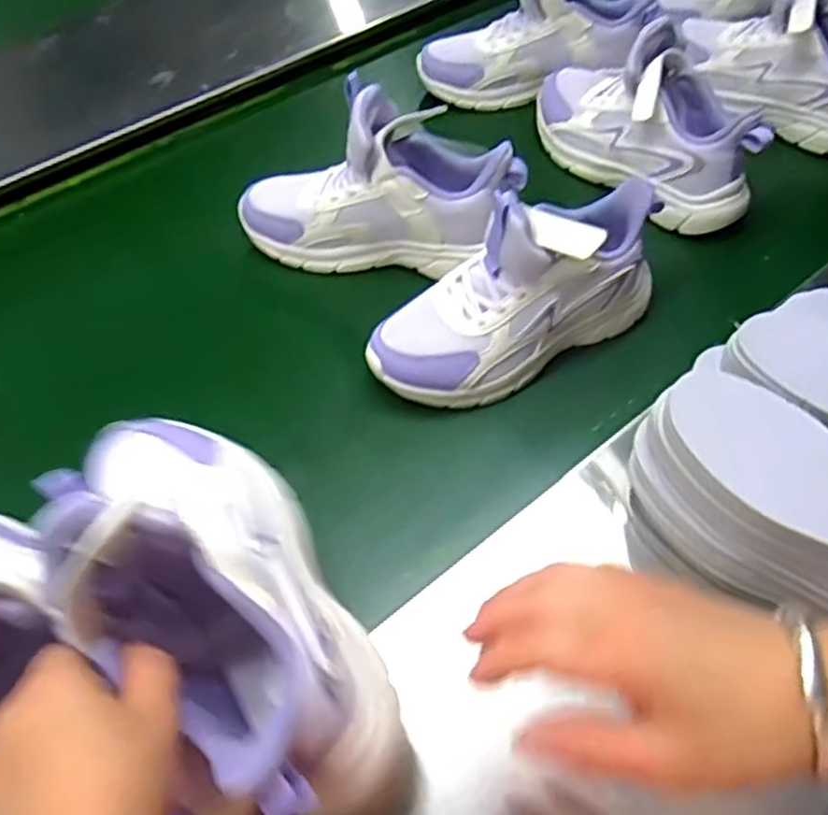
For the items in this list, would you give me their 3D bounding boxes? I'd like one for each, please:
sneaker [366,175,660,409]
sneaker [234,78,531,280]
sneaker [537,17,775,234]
[{"bbox_3d":[0.080,-0.090,0.555,0.225,0.144,0.083,-27,64,-17],"label":"sneaker"},{"bbox_3d":[-0.034,-0.191,0.628,0.224,0.130,0.093,9,59,2],"label":"sneaker"},{"bbox_3d":[0.210,-0.267,0.687,0.087,0.115,0.233,-30,65,-19],"label":"sneaker"}]

